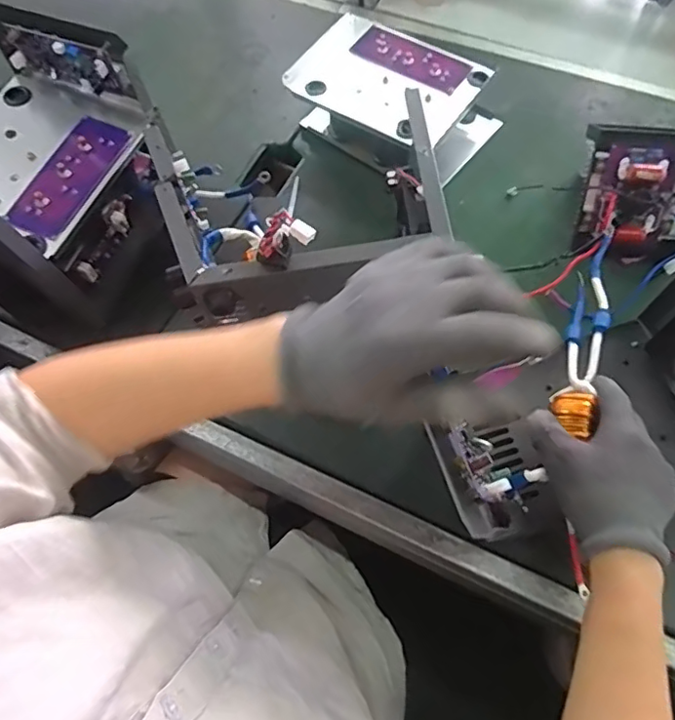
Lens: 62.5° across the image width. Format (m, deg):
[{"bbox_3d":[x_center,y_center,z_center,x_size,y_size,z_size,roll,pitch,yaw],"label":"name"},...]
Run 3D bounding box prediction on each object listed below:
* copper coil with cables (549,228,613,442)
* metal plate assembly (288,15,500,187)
[{"bbox_3d":[0.215,-0.025,0.486,0.031,0.026,0.204,17,60,11],"label":"copper coil with cables"},{"bbox_3d":[0.065,-0.303,0.659,0.217,0.074,0.145,32,71,16],"label":"metal plate assembly"}]

